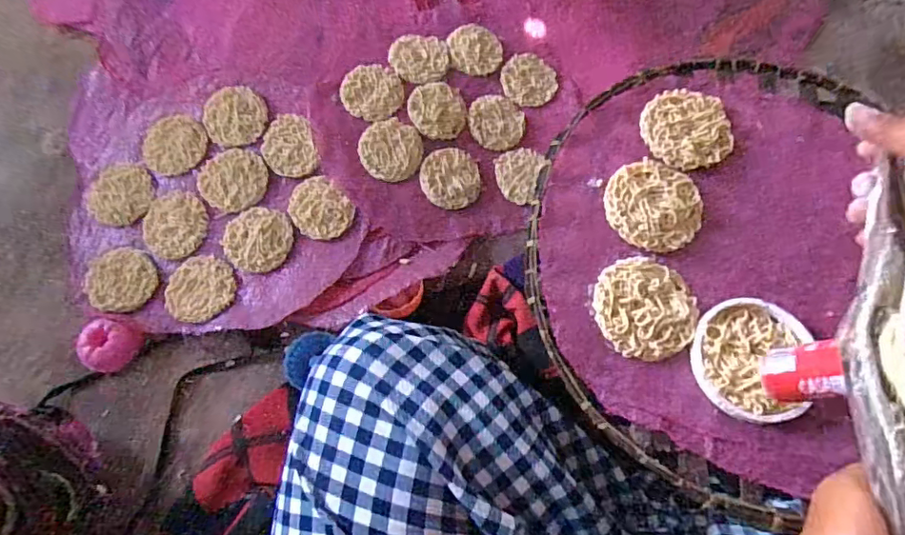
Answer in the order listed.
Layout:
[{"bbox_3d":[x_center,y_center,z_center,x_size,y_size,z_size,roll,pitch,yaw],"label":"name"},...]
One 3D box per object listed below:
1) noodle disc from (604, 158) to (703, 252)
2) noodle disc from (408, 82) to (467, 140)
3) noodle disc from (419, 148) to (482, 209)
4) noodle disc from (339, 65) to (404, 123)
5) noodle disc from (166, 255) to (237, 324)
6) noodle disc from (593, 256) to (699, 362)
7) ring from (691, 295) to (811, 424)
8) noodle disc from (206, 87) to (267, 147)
[{"bbox_3d":[0.159,-0.050,0.426,0.075,0.013,0.074,1,67,-3],"label":"noodle disc"},{"bbox_3d":[-0.019,-0.198,0.672,0.070,0.017,0.078,8,74,2],"label":"noodle disc"},{"bbox_3d":[-0.001,-0.109,0.653,0.073,0.004,0.077,-6,77,-18],"label":"noodle disc"},{"bbox_3d":[-0.099,-0.220,0.666,0.073,0.009,0.081,10,74,2],"label":"noodle disc"},{"bbox_3d":[-0.281,0.023,0.600,0.073,0.013,0.070,0,74,-1],"label":"noodle disc"},{"bbox_3d":[0.143,0.029,0.397,0.074,0.015,0.077,1,67,-3],"label":"noodle disc"},{"bbox_3d":[0.213,0.063,0.382,0.080,0.017,0.091,19,67,4],"label":"ring"},{"bbox_3d":[-0.260,-0.182,0.649,0.075,0.014,0.073,0,74,-1],"label":"noodle disc"}]

